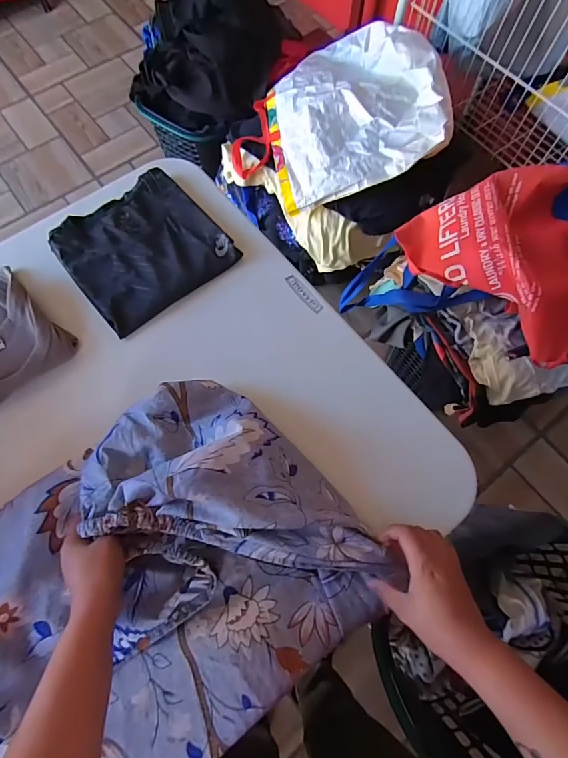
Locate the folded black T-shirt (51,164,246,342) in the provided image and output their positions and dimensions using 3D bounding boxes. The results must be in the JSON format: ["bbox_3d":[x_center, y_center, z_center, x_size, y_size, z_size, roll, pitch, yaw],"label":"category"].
[{"bbox_3d":[-0.218,-0.207,0.626,0.224,0.017,0.219,-39,75,-14],"label":"folded black T-shirt"}]

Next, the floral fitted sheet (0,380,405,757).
[{"bbox_3d":[-0.232,0.283,0.407,0.650,0.094,0.347,-35,74,-12],"label":"floral fitted sheet"}]

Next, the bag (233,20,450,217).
[{"bbox_3d":[0.122,-0.678,1.014,0.512,0.076,0.497,-7,71,13],"label":"bag"}]

